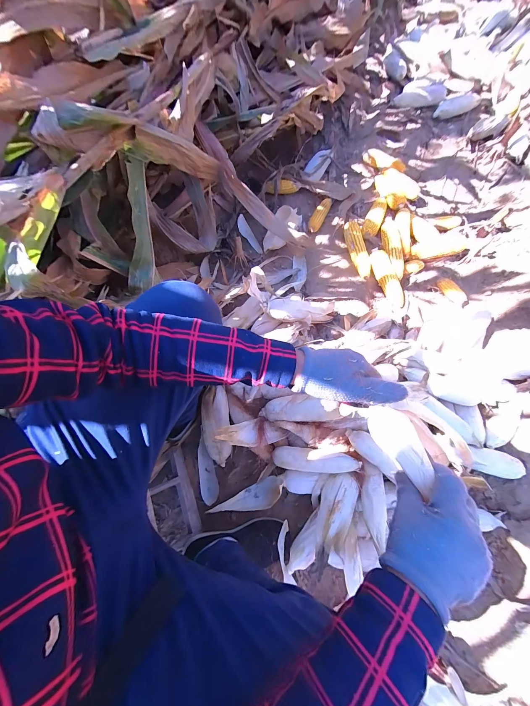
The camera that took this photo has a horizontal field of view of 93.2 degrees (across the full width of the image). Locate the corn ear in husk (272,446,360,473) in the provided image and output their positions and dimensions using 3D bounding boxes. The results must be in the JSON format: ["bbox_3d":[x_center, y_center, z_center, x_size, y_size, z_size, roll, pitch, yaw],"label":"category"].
[{"bbox_3d":[0.113,0.247,0.575,0.184,0.039,0.051,3,70,1],"label":"corn ear in husk"}]

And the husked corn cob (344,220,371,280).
[{"bbox_3d":[0.290,-0.327,0.789,0.050,0.050,0.194,-5,70,-2],"label":"husked corn cob"}]

